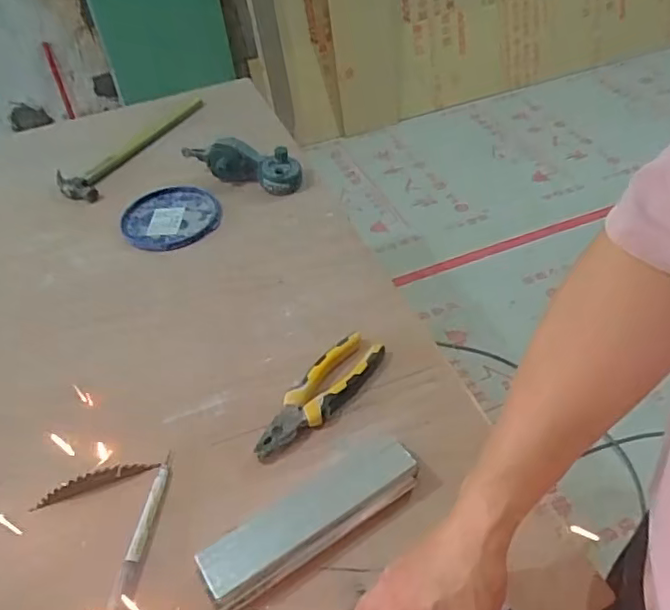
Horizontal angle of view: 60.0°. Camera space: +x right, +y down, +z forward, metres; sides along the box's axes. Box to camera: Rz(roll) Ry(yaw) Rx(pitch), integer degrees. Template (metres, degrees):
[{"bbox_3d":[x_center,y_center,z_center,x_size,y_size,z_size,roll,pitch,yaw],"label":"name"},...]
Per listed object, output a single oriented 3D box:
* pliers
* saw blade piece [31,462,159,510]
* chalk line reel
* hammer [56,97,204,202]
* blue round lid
[{"bbox_3d":[-0.017,0.101,0.656,0.056,0.027,0.189,28,56,29],"label":"pliers"},{"bbox_3d":[-0.249,0.181,0.599,0.122,0.013,0.017,-20,48,-11],"label":"saw blade piece"},{"bbox_3d":[-0.158,-0.232,0.965,0.210,0.073,0.055,14,50,19],"label":"chalk line reel"},{"bbox_3d":[-0.367,-0.299,1.076,0.094,0.034,0.351,18,52,22],"label":"hammer"},{"bbox_3d":[-0.265,-0.144,0.929,0.151,0.009,0.145,-3,47,4],"label":"blue round lid"}]

